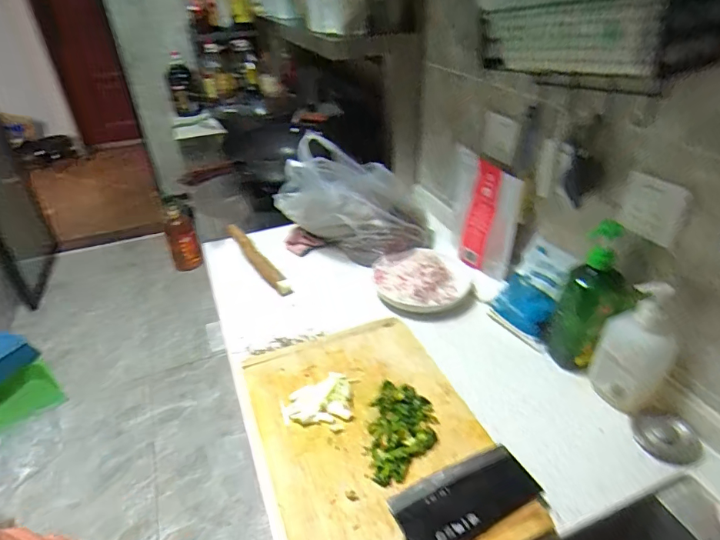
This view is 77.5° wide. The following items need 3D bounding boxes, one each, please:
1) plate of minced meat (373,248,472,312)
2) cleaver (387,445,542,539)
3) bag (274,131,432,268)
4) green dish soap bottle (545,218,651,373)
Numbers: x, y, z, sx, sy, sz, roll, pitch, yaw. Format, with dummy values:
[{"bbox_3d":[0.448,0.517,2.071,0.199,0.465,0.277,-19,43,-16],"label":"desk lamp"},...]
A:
[{"bbox_3d":[0.126,0.013,0.915,0.186,0.065,0.179,0,35,2],"label":"plate of minced meat"},{"bbox_3d":[0.079,0.289,0.522,0.282,0.025,0.079,-18,38,-22],"label":"cleaver"},{"bbox_3d":[-0.013,-0.148,1.011,0.335,0.231,0.201,-8,35,-8],"label":"bag"},{"bbox_3d":[0.359,0.056,0.698,0.058,0.240,0.100,-18,38,-22],"label":"green dish soap bottle"}]

